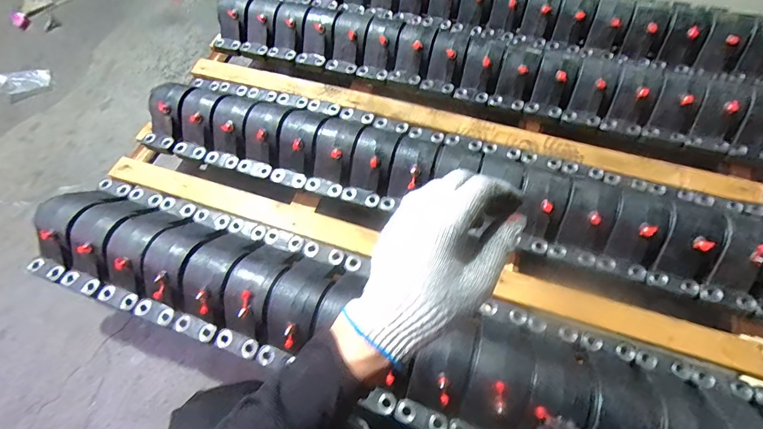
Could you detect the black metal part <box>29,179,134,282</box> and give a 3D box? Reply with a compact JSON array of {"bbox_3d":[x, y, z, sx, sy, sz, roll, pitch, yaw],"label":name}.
[{"bbox_3d":[-0.659,0.013,0.801,0.094,0.088,0.240,17,64,11],"label":"black metal part"}]

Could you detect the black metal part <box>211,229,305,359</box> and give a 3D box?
[{"bbox_3d":[-0.233,0.133,0.710,0.091,0.092,0.239,17,64,11],"label":"black metal part"}]

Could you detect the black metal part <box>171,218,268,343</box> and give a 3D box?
[{"bbox_3d":[-0.318,0.115,0.738,0.099,0.097,0.241,18,65,11],"label":"black metal part"}]

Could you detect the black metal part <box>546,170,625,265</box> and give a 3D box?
[{"bbox_3d":[0.407,-0.022,0.735,0.105,0.073,0.228,24,66,14],"label":"black metal part"}]

